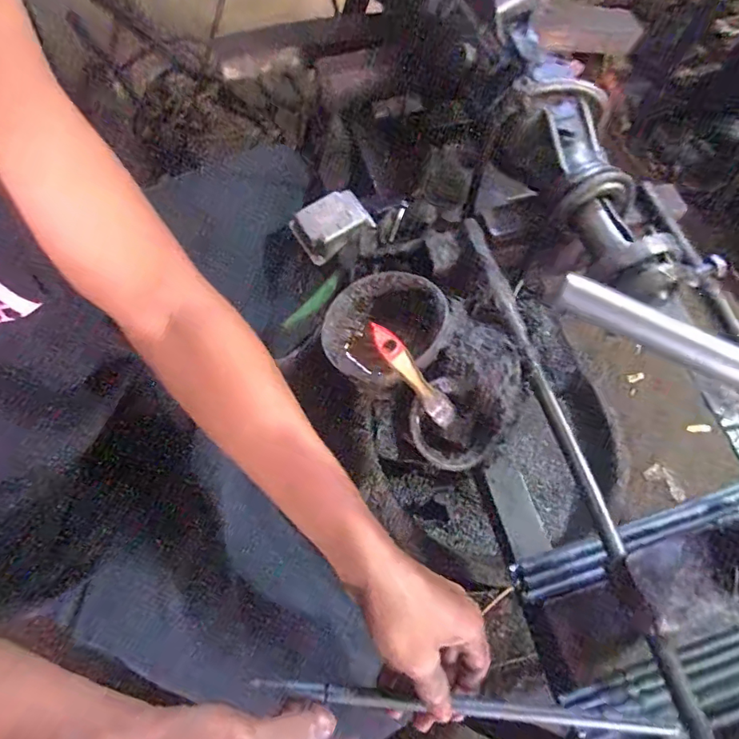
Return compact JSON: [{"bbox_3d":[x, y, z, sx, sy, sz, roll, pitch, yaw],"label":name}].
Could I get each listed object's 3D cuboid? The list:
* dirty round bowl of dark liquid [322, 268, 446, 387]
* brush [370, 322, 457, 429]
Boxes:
[{"bbox_3d":[0.016,-0.044,0.506,0.123,0.064,0.116,1,67,-2],"label":"dirty round bowl of dark liquid"},{"bbox_3d":[0.041,0.007,0.441,0.013,0.147,0.022,8,60,45],"label":"brush"}]

